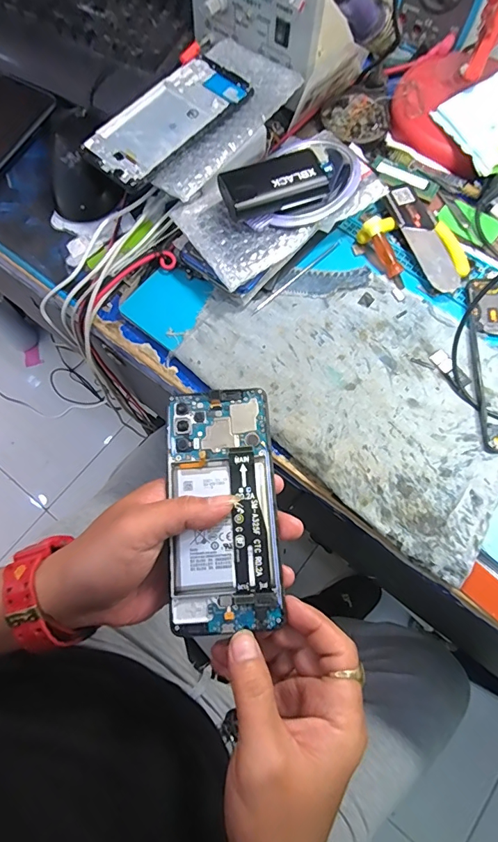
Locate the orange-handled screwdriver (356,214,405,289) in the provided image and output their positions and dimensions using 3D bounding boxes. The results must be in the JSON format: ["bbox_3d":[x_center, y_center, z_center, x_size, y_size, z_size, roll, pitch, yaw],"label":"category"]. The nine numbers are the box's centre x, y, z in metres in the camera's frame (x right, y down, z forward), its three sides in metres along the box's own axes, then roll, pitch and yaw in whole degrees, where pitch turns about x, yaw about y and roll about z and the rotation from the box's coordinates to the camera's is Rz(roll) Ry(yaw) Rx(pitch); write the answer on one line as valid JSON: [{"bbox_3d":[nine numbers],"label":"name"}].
[{"bbox_3d":[0.130,-0.153,0.385,0.040,0.022,0.064,-28,90,-9],"label":"orange-handled screwdriver"}]

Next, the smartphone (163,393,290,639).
[{"bbox_3d":[-0.017,0.054,0.276,0.069,0.011,0.152,-4,74,-2],"label":"smartphone"}]

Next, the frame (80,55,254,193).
[{"bbox_3d":[-0.071,-0.267,0.376,0.072,0.007,0.155,39,76,11],"label":"frame"}]

